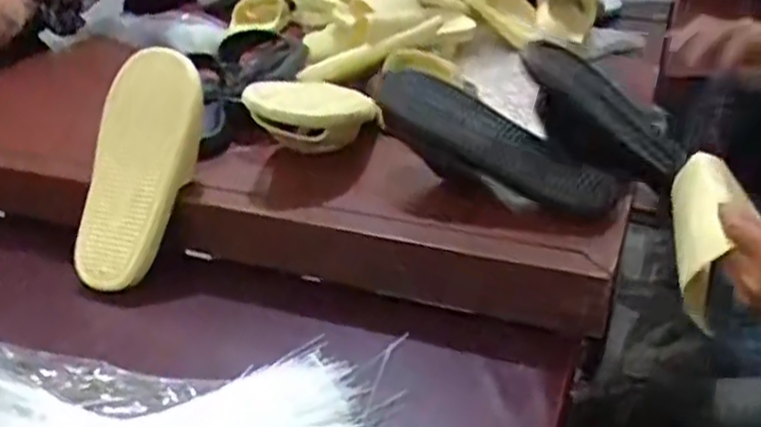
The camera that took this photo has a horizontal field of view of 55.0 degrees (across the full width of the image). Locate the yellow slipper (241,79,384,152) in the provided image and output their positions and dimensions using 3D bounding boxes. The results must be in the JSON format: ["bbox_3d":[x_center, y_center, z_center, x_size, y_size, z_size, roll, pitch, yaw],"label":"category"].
[{"bbox_3d":[-0.070,-0.103,0.778,0.140,0.071,0.078,-5,26,-8],"label":"yellow slipper"}]

